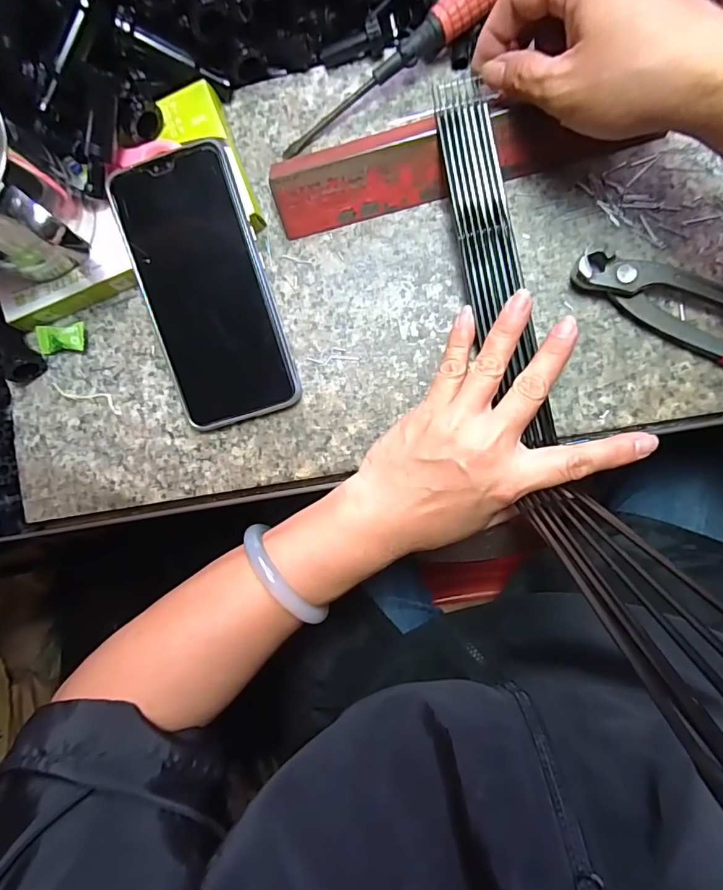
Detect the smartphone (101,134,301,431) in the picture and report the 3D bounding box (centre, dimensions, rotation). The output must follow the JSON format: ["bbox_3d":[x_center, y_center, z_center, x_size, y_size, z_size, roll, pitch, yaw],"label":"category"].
[{"bbox_3d":[-0.094,-0.092,0.292,0.074,0.007,0.157,-15,98,8],"label":"smartphone"}]

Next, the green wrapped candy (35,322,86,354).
[{"bbox_3d":[-0.200,-0.071,0.318,0.034,0.008,0.019,-3,90,6],"label":"green wrapped candy"}]

